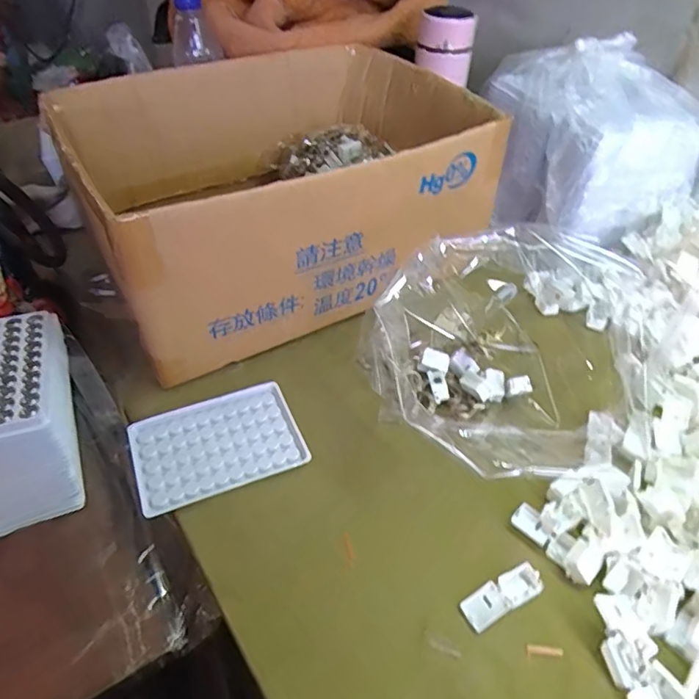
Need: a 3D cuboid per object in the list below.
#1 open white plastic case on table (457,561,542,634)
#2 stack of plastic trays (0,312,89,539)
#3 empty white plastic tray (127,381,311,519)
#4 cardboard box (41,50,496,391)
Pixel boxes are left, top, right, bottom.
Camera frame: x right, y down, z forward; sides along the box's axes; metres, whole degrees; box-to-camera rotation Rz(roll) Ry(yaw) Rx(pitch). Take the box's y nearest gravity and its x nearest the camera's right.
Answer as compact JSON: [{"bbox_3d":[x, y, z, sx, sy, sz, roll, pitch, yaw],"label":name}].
[{"bbox_3d":[0.101,0.162,0.362,0.056,0.010,0.021,-21,47,-20],"label":"open white plastic case on table"},{"bbox_3d":[-0.272,0.059,0.440,0.106,0.114,0.124,-16,45,-15],"label":"stack of plastic trays"},{"bbox_3d":[-0.107,0.077,0.448,0.129,0.009,0.090,-17,46,-17],"label":"empty white plastic tray"},{"bbox_3d":[-0.086,-0.191,0.608,0.381,0.174,0.369,-21,48,-22],"label":"cardboard box"}]

